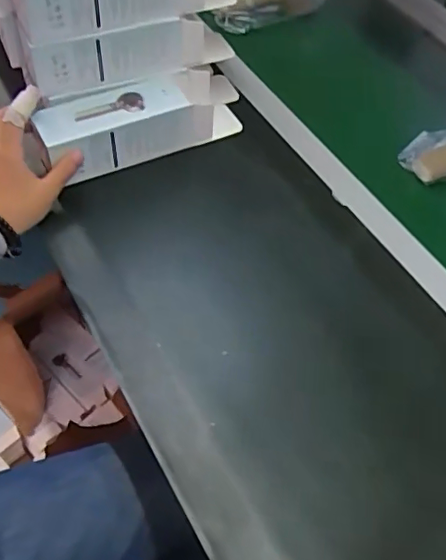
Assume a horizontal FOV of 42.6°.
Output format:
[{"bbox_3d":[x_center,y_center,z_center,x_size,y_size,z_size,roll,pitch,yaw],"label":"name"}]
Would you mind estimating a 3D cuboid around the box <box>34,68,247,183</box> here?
[{"bbox_3d":[-0.078,-0.179,0.645,0.250,0.069,0.068,-22,58,-28],"label":"box"}]

